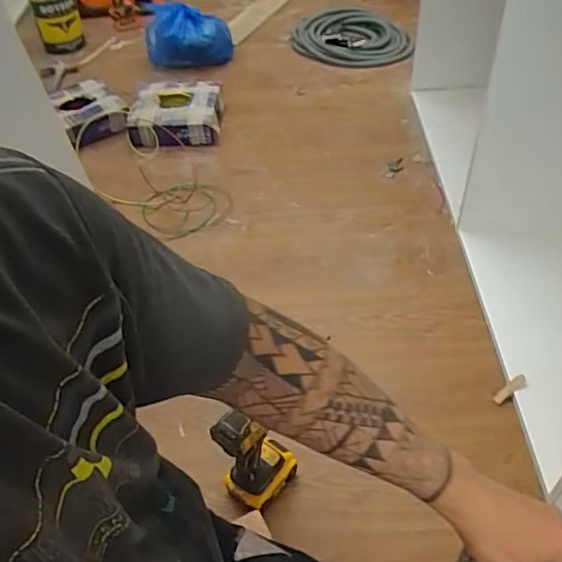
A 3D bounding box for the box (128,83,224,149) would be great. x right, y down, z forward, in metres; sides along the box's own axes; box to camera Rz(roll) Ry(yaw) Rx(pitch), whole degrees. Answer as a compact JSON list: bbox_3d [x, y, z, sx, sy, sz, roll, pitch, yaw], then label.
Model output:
[{"bbox_3d":[-0.313,-0.513,1.803,0.265,0.103,0.277,-2,47,1],"label":"box"}]

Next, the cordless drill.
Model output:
[{"bbox_3d":[-0.035,0.275,0.944,0.116,0.259,0.064,-30,52,-23],"label":"cordless drill"}]

